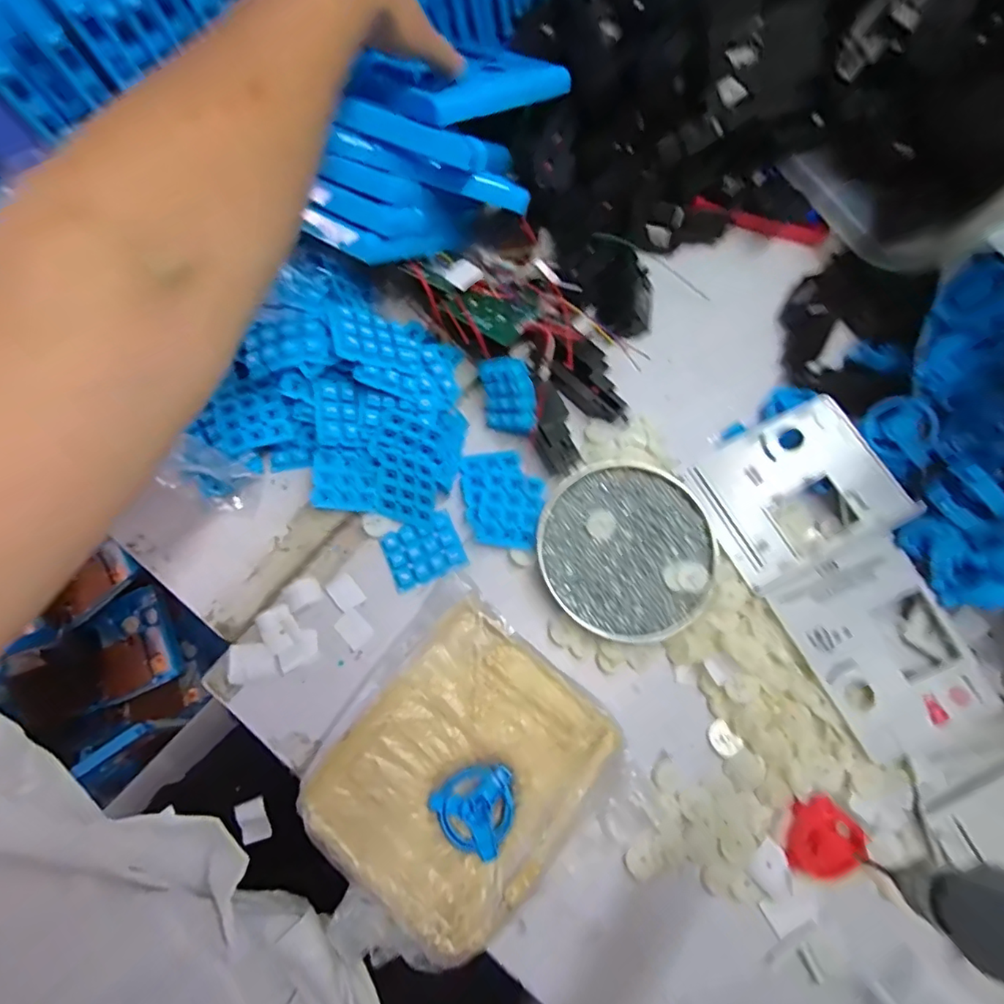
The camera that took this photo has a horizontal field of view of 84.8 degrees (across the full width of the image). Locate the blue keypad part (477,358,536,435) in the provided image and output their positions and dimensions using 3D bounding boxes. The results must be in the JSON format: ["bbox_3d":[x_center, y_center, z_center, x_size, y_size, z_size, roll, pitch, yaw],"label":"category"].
[{"bbox_3d":[0.005,-0.084,0.439,0.006,0.052,0.058,-29,121,-43],"label":"blue keypad part"}]

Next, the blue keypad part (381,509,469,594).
[{"bbox_3d":[-0.061,0.039,0.433,0.057,0.005,0.048,-22,79,-6],"label":"blue keypad part"}]

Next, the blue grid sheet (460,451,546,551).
[{"bbox_3d":[-0.001,-0.003,0.442,0.065,0.015,0.078,4,78,-1],"label":"blue grid sheet"}]

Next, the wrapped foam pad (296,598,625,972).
[{"bbox_3d":[-0.026,0.185,0.376,0.153,0.040,0.181,41,80,7],"label":"wrapped foam pad"}]

